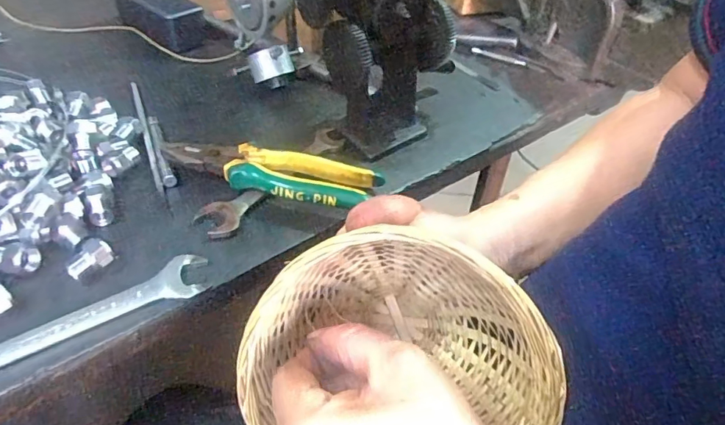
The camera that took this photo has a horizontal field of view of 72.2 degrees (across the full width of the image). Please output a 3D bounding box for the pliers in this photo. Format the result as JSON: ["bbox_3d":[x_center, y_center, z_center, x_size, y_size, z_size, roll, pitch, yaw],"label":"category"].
[{"bbox_3d":[-0.081,-0.032,0.424,0.185,0.023,0.051,8,41,3],"label":"pliers"}]

